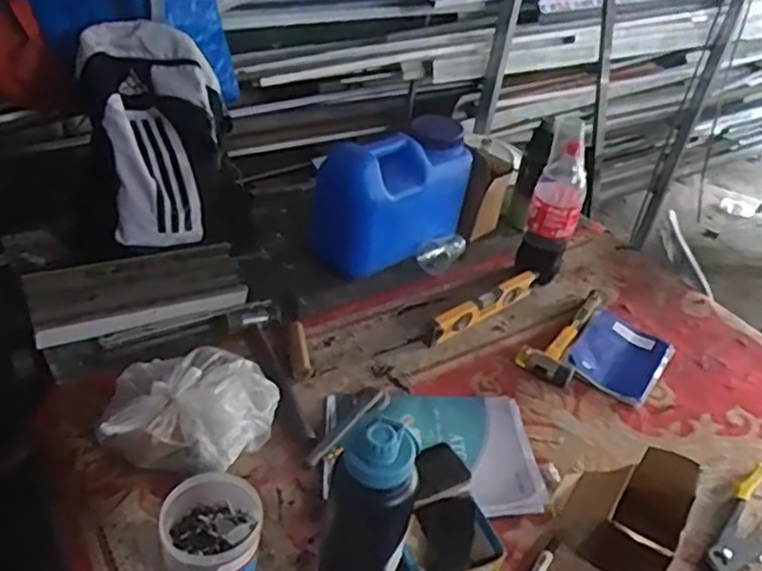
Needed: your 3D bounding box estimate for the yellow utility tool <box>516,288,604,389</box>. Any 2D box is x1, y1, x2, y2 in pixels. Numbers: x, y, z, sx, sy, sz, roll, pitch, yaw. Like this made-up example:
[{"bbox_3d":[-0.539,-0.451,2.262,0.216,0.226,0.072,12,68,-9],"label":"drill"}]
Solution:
[{"bbox_3d":[0.370,0.085,1.271,0.095,0.026,0.310,30,42,28],"label":"yellow utility tool"}]

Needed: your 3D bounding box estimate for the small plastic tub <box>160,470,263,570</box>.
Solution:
[{"bbox_3d":[-0.205,0.303,0.829,0.119,0.081,0.134,0,37,-10],"label":"small plastic tub"}]

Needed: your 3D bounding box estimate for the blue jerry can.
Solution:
[{"bbox_3d":[0.027,-0.172,1.378,0.325,0.262,0.138,-24,46,-35],"label":"blue jerry can"}]

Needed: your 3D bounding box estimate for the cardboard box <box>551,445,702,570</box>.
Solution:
[{"bbox_3d":[0.318,0.296,0.904,0.157,0.122,0.144,27,41,25],"label":"cardboard box"}]

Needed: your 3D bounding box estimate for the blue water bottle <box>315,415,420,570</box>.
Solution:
[{"bbox_3d":[-0.017,0.264,0.733,0.099,0.293,0.084,10,36,4],"label":"blue water bottle"}]

